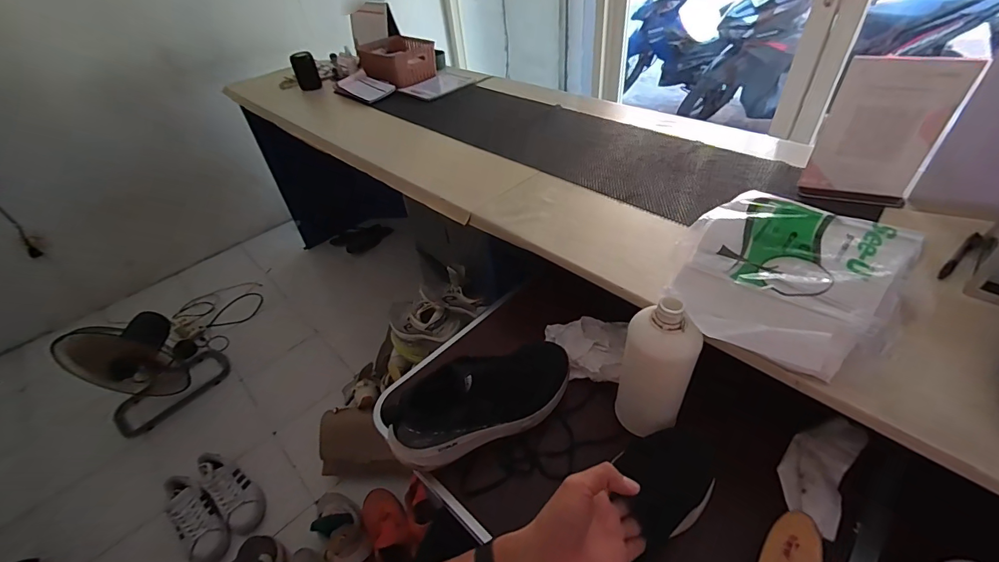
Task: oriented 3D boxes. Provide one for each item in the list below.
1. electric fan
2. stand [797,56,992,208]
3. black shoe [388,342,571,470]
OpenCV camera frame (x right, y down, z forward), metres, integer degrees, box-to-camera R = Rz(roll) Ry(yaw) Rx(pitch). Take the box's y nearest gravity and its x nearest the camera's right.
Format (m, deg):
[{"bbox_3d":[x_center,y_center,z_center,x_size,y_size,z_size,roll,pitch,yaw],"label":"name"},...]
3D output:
[{"bbox_3d":[-1.195,0.251,1.404,0.284,0.393,0.349,24,50,29],"label":"electric fan"},{"bbox_3d":[0.600,-0.225,0.671,0.151,0.227,0.033,15,46,22],"label":"stand"},{"bbox_3d":[-0.017,0.164,0.586,0.273,0.098,0.094,-20,43,-14],"label":"black shoe"}]

